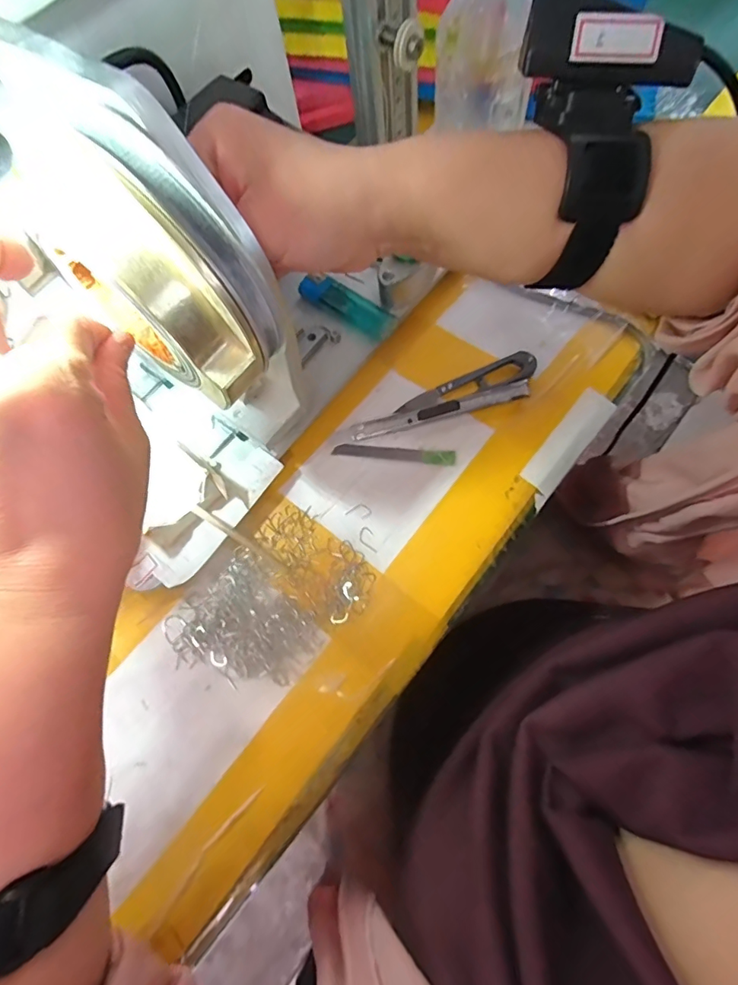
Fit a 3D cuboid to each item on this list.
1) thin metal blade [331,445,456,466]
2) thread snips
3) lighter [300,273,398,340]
[{"bbox_3d":[0.017,-0.025,0.332,0.082,0.004,0.011,4,68,8],"label":"thin metal blade"},{"bbox_3d":[0.068,-0.076,0.342,0.100,0.013,0.024,-17,69,-1],"label":"thread snips"},{"bbox_3d":[-0.016,-0.135,0.353,0.076,0.009,0.022,35,77,16],"label":"lighter"}]

